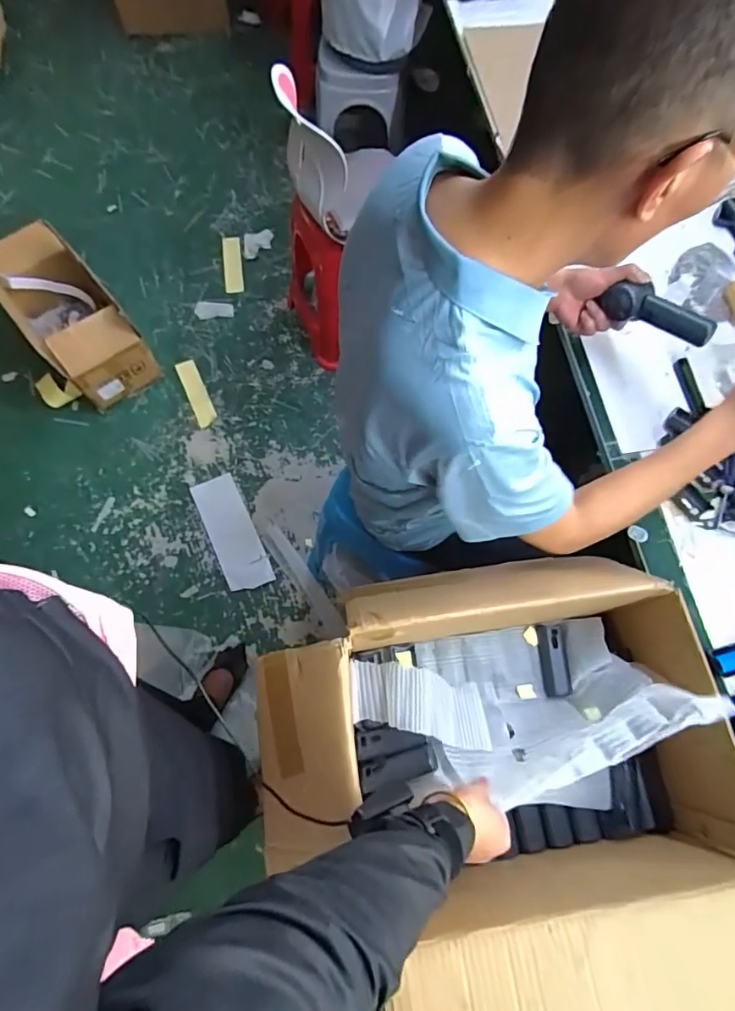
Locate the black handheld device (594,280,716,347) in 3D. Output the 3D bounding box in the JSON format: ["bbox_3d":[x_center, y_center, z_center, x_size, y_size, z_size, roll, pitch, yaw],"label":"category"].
[{"bbox_3d":[0.422,-0.284,0.741,0.161,0.046,0.034,37,70,26],"label":"black handheld device"}]

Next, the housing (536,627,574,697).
[{"bbox_3d":[0.278,0.232,0.753,0.038,0.015,0.100,-3,66,-1],"label":"housing"}]

